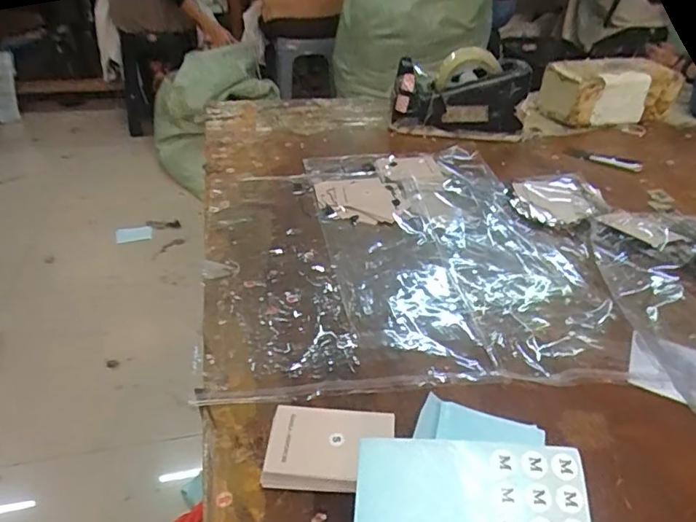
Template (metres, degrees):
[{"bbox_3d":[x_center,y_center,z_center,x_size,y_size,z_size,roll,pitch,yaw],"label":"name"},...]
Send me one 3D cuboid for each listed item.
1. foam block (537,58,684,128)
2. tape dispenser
[{"bbox_3d":[0.422,-0.273,0.854,0.194,0.088,0.091,-7,36,-9],"label":"foam block"},{"bbox_3d":[0.166,-0.252,0.785,0.188,0.103,0.070,2,36,2],"label":"tape dispenser"}]

